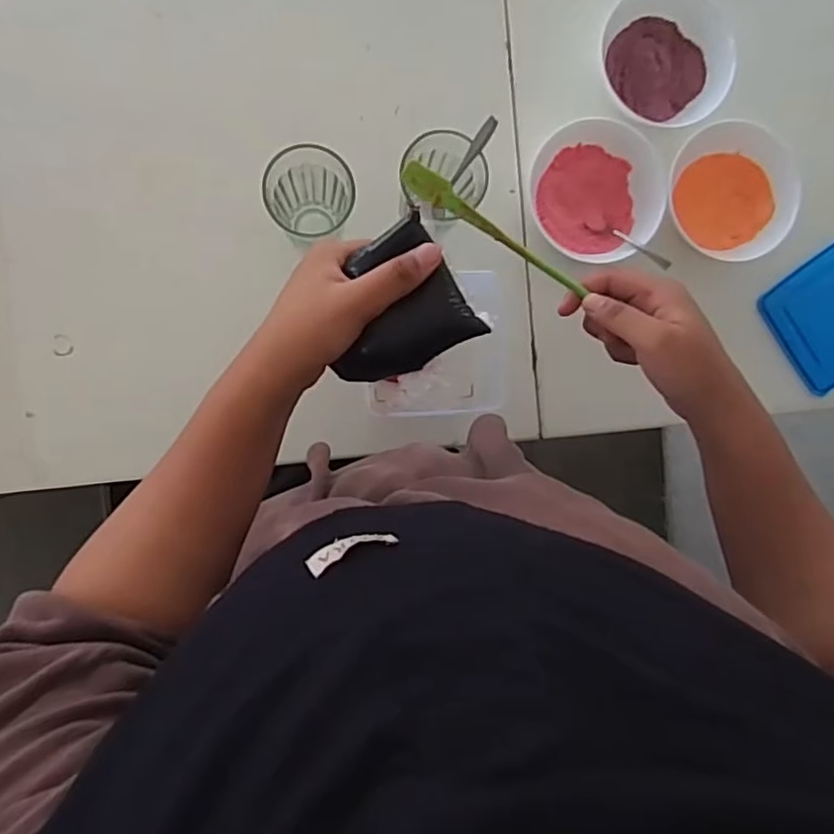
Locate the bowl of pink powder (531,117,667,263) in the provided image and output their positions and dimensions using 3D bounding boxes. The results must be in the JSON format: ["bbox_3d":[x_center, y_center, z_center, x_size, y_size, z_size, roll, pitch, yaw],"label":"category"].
[{"bbox_3d":[0.190,-0.241,0.679,0.132,0.053,0.145,0,92,-7],"label":"bowl of pink powder"}]

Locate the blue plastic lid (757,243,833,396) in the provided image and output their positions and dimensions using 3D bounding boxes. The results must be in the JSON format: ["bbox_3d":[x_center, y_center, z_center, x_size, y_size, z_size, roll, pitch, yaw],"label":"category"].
[{"bbox_3d":[0.486,-0.115,0.737,0.135,0.016,0.141,-35,96,-5],"label":"blue plastic lid"}]

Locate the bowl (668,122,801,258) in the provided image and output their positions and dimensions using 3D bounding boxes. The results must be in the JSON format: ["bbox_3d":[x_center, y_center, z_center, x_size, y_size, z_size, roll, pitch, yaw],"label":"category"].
[{"bbox_3d":[0.343,-0.246,0.703,0.143,0.063,0.146,0,92,-7],"label":"bowl"}]

